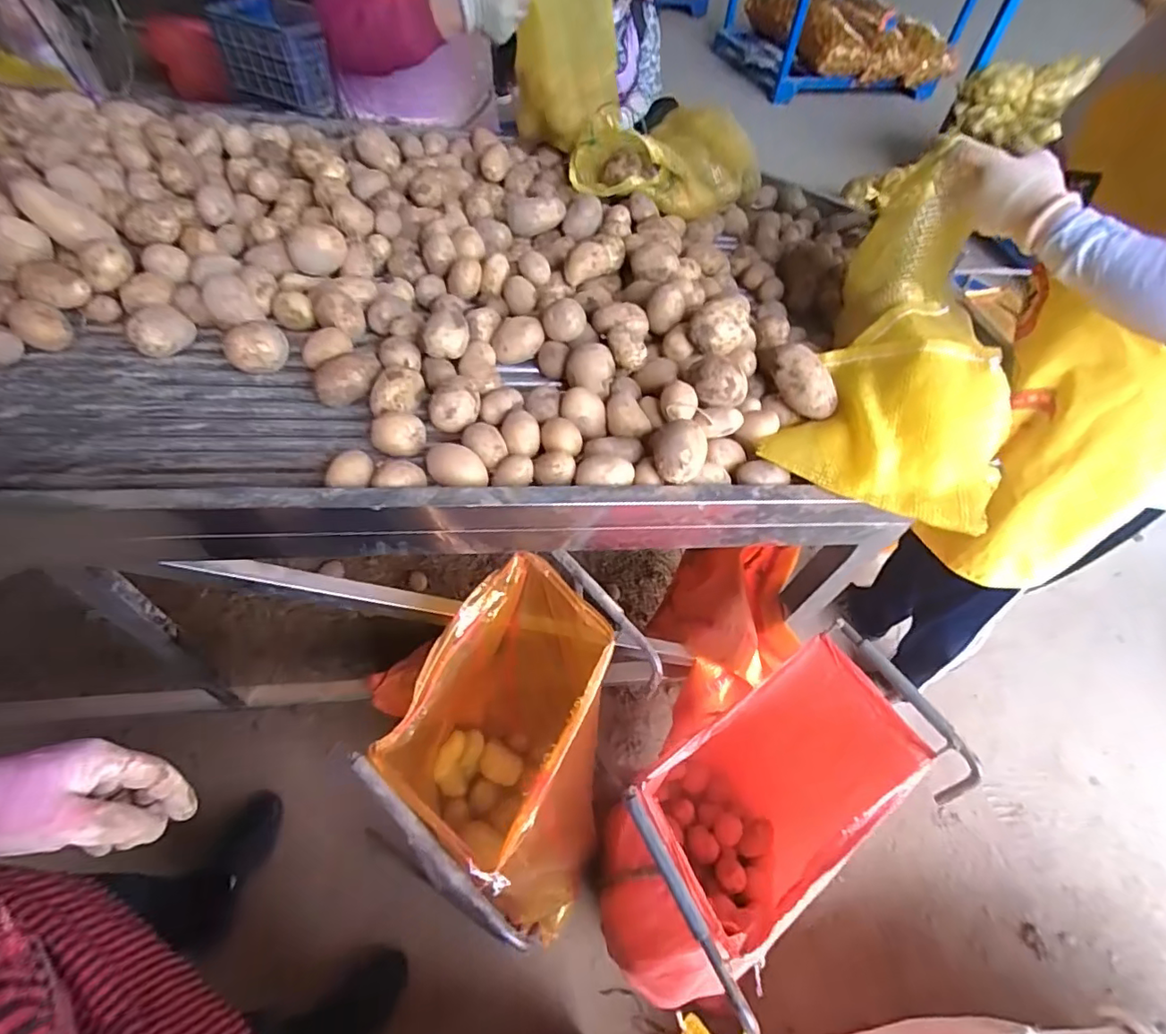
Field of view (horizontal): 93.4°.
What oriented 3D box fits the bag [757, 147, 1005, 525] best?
[{"bbox_3d":[0.403,-0.222,0.713,0.241,0.203,0.481,14,69,6],"label":"bag"}]

